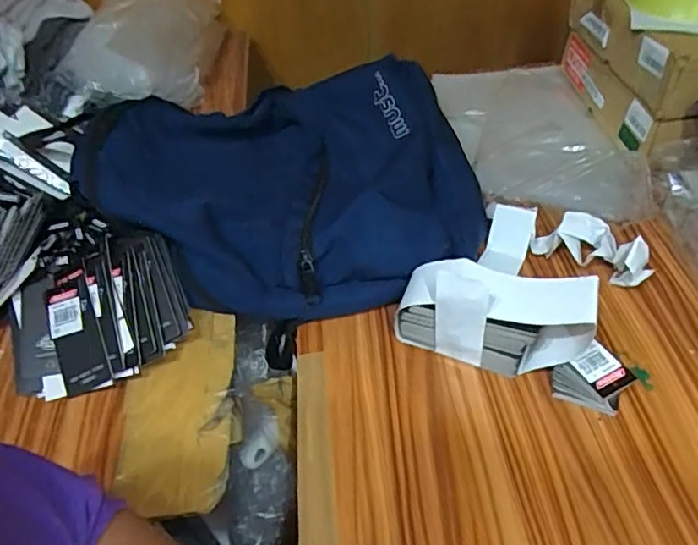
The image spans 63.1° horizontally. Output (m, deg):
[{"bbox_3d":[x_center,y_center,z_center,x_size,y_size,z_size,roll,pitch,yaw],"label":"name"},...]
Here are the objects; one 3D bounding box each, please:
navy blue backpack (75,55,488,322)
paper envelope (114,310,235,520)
[{"bbox_3d":[-0.071,-0.101,0.630,0.414,0.116,0.306,5,46,12],"label":"navy blue backpack"},{"bbox_3d":[-0.151,0.115,0.506,0.092,0.013,0.198,-7,45,0],"label":"paper envelope"}]

